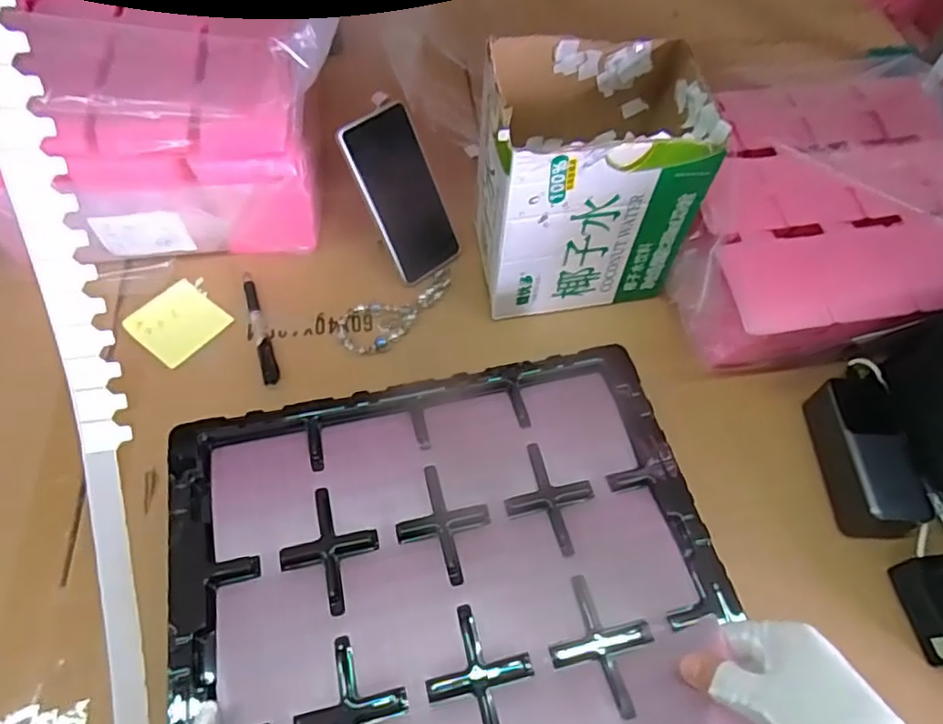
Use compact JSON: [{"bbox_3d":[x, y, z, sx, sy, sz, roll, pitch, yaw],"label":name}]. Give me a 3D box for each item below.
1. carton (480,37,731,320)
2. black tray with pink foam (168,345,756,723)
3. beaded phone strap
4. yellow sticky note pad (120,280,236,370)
[{"bbox_3d":[0.103,-0.169,0.594,0.183,0.208,0.148,-6,59,-8],"label":"carton"},{"bbox_3d":[-0.011,0.154,0.416,0.359,0.032,0.322,-10,60,-10],"label":"black tray with pink foam"},{"bbox_3d":[-0.071,-0.050,0.624,0.128,0.007,0.057,-24,63,-18],"label":"beaded phone strap"},{"bbox_3d":[-0.289,-0.041,0.610,0.078,0.004,0.074,36,63,17],"label":"yellow sticky note pad"}]

